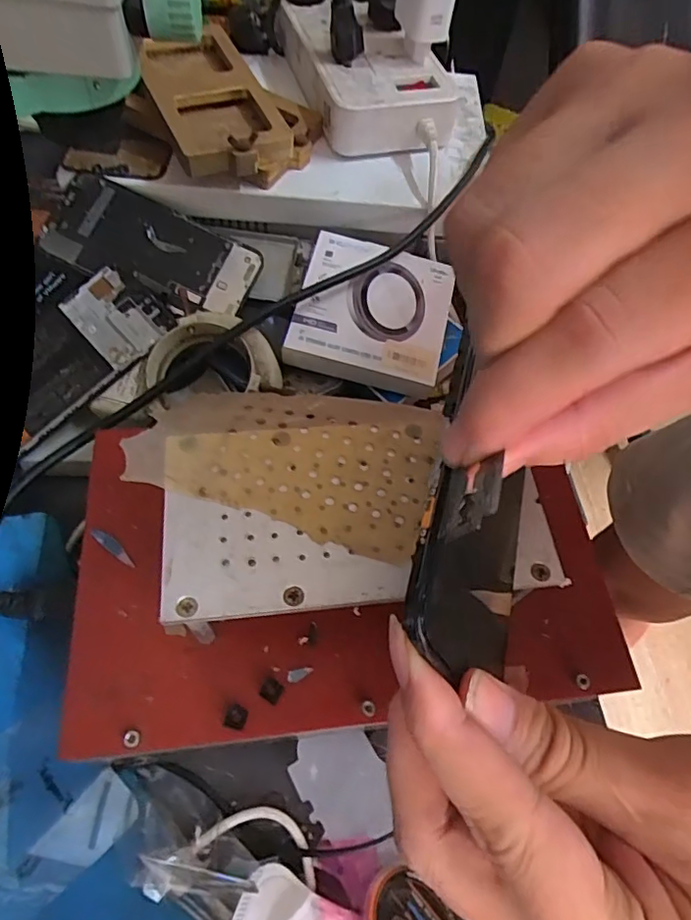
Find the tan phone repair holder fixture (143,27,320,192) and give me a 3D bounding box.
[{"bbox_3d":[-0.086,-0.273,0.422,0.118,0.045,0.161,-19,64,-14],"label":"tan phone repair holder fixture"}]

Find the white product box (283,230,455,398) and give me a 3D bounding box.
[{"bbox_3d":[0.019,-0.105,0.393,0.102,0.030,0.103,13,61,3],"label":"white product box"}]

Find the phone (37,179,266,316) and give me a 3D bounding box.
[{"bbox_3d":[-0.134,-0.151,0.392,0.139,0.008,0.068,21,73,-4],"label":"phone"}]

